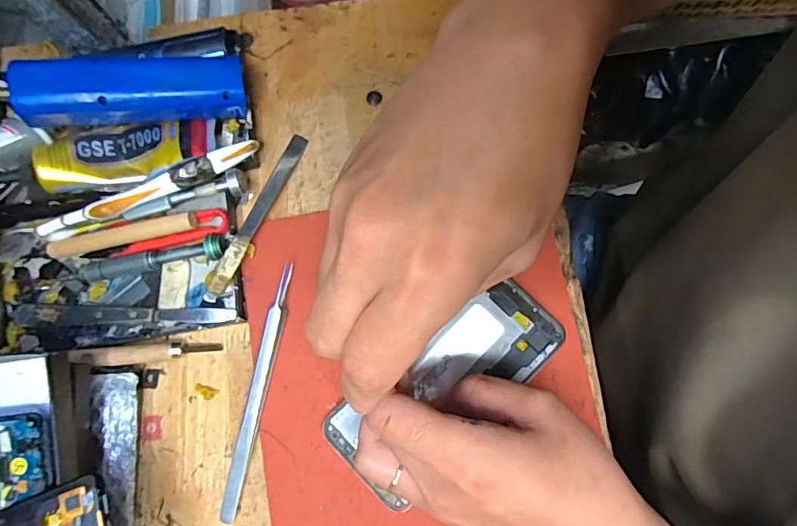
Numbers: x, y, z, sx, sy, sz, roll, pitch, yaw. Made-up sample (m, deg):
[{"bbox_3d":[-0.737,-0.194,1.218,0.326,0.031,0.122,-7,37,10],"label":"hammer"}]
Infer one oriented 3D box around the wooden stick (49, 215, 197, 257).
[{"bbox_3d":[-0.180,-0.018,0.321,0.098,0.007,0.011,-12,91,5],"label":"wooden stick"}]

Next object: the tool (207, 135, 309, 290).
[{"bbox_3d":[-0.092,-0.033,0.326,0.013,0.006,0.119,30,71,-10],"label":"tool"}]

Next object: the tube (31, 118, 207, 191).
[{"bbox_3d":[-0.181,-0.075,0.323,0.102,0.021,0.040,-12,78,-1],"label":"tube"}]

